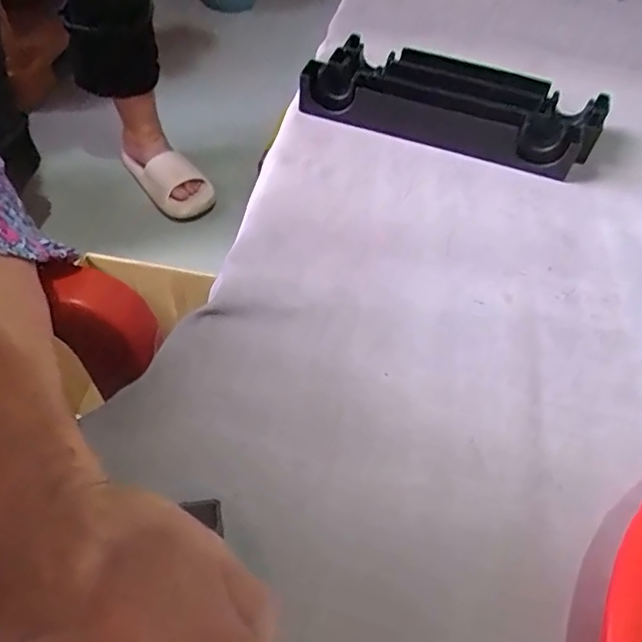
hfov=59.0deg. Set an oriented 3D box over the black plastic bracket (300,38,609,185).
[{"bbox_3d":[0.094,-0.158,0.411,0.208,0.033,0.067,16,52,7],"label":"black plastic bracket"}]

